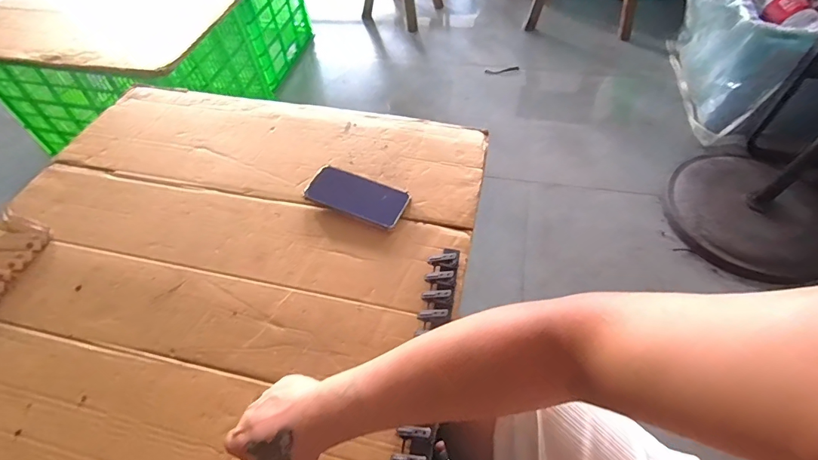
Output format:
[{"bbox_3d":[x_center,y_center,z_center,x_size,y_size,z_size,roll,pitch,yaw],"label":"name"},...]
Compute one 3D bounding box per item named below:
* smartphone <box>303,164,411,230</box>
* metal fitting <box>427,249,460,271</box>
[{"bbox_3d":[-0.082,-0.054,0.669,0.155,0.012,0.069,21,69,13],"label":"smartphone"},{"bbox_3d":[0.048,0.033,0.597,0.041,0.023,0.035,9,55,10],"label":"metal fitting"}]

